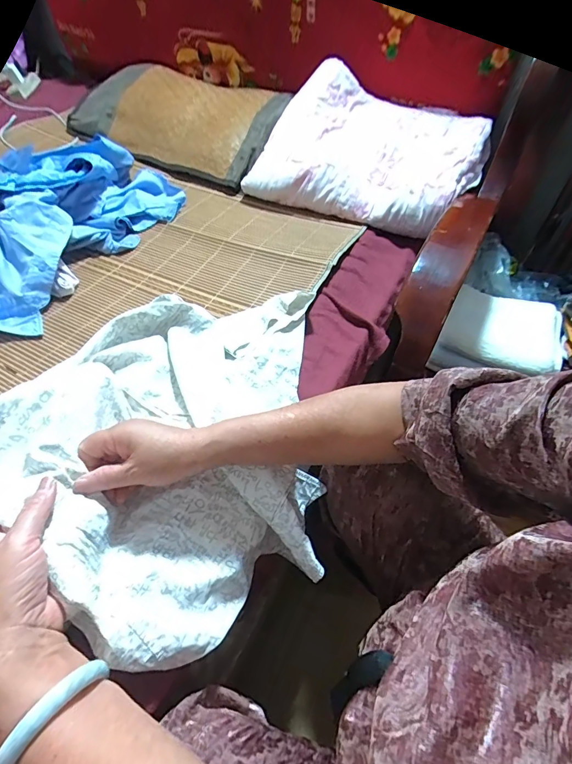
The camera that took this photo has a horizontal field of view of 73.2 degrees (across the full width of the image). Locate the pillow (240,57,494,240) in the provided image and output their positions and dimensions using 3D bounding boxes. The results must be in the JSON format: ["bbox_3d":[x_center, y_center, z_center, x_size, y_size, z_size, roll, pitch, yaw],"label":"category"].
[{"bbox_3d":[0.180,-0.483,0.811,0.428,0.150,0.350,26,56,18],"label":"pillow"}]

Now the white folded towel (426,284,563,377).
[{"bbox_3d":[0.379,-0.078,0.688,0.186,0.073,0.179,26,56,17],"label":"white folded towel"}]

